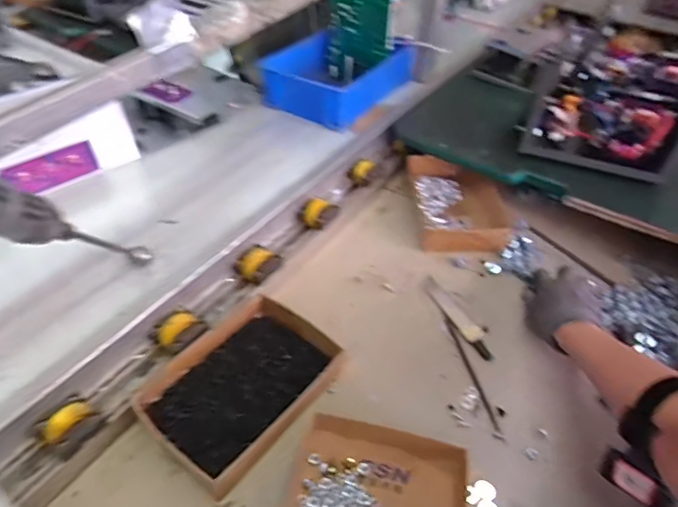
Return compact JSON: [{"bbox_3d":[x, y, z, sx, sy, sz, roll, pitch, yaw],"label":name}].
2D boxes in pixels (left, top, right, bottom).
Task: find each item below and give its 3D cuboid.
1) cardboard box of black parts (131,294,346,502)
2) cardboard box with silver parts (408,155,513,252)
[{"bbox_3d":[-0.110,0.152,0.571,0.158,0.038,0.212,29,51,24],"label":"cardboard box of black parts"},{"bbox_3d":[0.211,-0.093,0.856,0.153,0.044,0.229,0,45,-3],"label":"cardboard box with silver parts"}]

